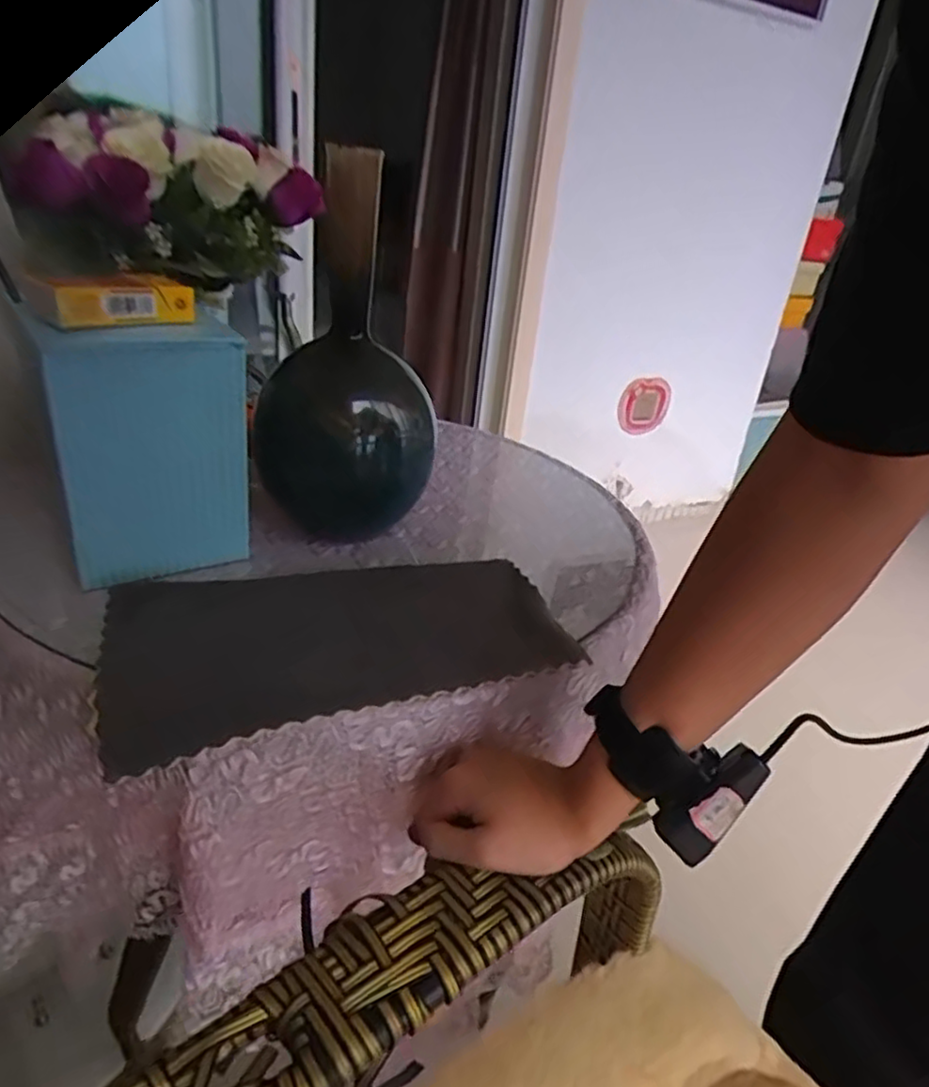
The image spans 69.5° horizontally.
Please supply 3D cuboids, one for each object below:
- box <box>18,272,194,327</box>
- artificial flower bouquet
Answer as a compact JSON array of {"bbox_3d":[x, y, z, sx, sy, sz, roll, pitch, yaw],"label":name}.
[{"bbox_3d":[-0.234,-0.164,0.445,0.045,0.028,0.096,27,34,37],"label":"box"},{"bbox_3d":[-0.254,-0.301,0.609,0.253,0.120,0.160,-10,31,-28],"label":"artificial flower bouquet"}]

